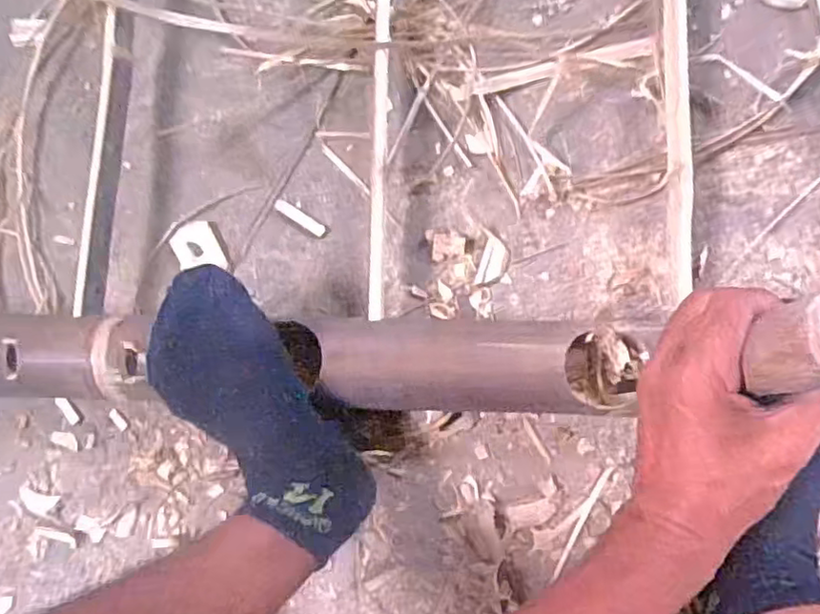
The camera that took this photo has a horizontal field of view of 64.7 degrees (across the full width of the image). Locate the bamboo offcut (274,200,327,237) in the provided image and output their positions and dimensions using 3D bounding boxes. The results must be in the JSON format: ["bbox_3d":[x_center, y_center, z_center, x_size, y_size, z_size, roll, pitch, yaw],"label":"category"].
[{"bbox_3d":[-0.095,-0.077,0.558,0.050,0.005,0.012,33,89,8],"label":"bamboo offcut"}]

